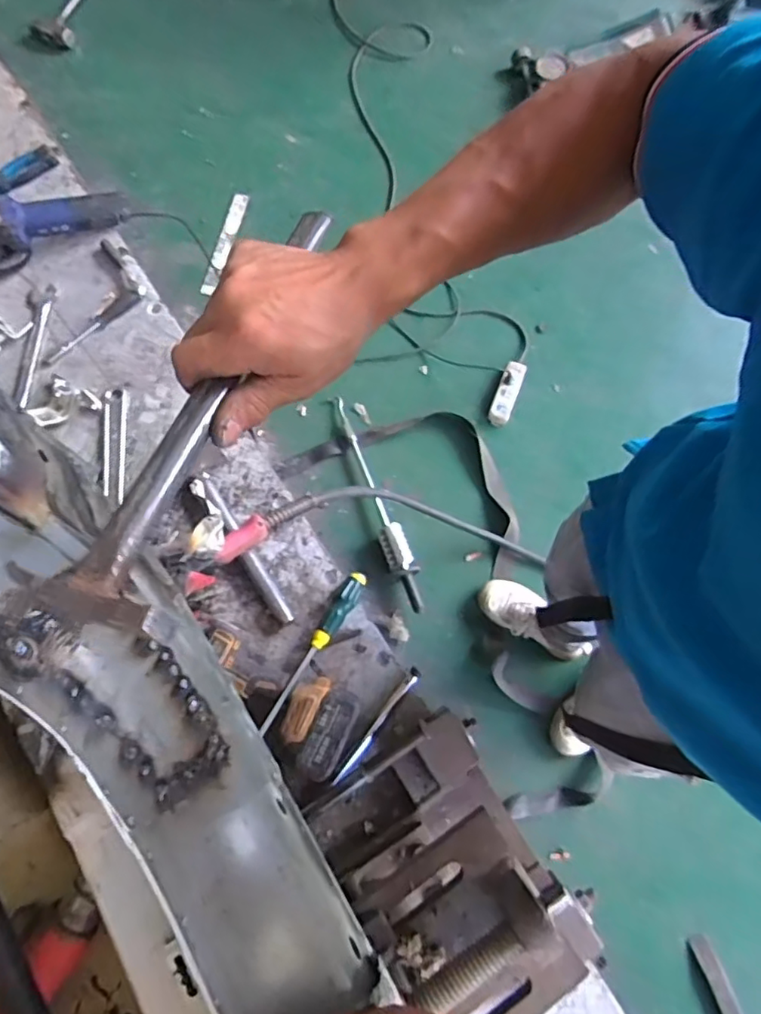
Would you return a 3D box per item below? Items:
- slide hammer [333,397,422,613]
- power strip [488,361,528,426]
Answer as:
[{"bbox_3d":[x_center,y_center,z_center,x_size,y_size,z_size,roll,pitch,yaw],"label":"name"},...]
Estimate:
[{"bbox_3d":[-0.016,-0.025,1.471,0.065,0.053,0.605,-22,75,-5],"label":"slide hammer"},{"bbox_3d":[0.341,-0.306,1.561,0.056,0.046,0.177,21,76,7],"label":"power strip"}]

